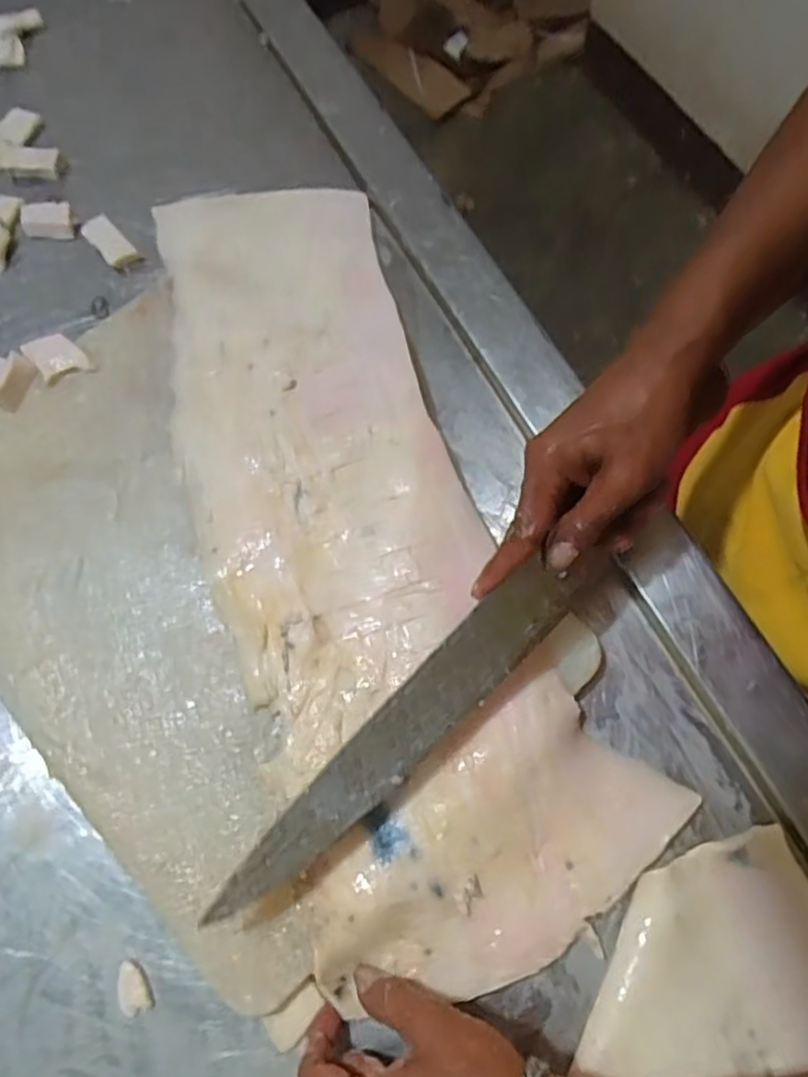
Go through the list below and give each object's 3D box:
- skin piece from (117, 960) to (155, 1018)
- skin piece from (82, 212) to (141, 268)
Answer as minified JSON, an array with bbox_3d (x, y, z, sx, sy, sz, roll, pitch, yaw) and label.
[{"bbox_3d":[-0.156,0.259,0.403,0.019,0.009,0.028,-25,71,-6],"label":"skin piece"},{"bbox_3d":[-0.246,-0.248,0.583,0.024,0.018,0.050,-41,74,-11],"label":"skin piece"}]

